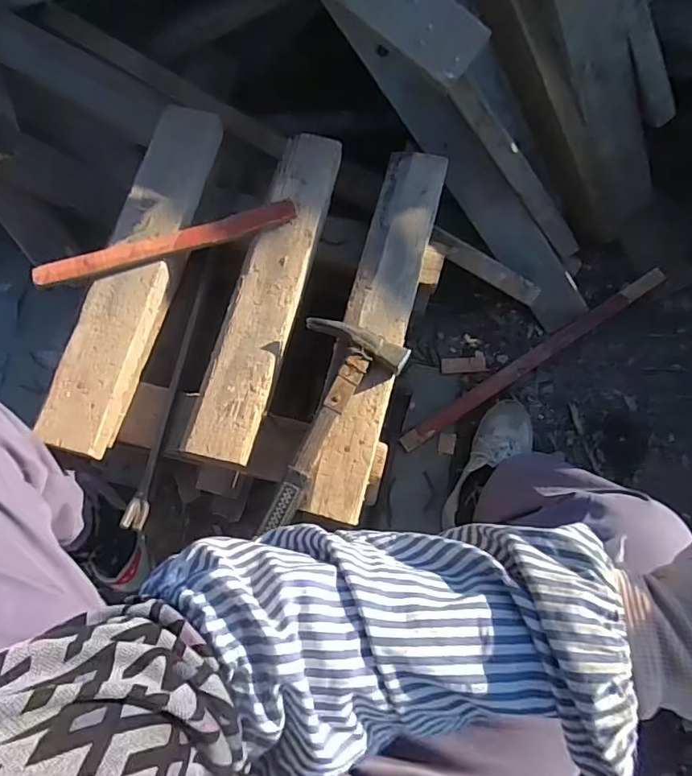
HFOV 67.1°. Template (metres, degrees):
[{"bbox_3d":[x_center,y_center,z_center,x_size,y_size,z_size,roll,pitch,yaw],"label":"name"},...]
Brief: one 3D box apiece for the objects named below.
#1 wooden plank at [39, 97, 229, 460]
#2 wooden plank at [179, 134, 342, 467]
[{"bbox_3d":[-0.298,-0.162,0.753,0.092,0.076,0.521,14,77,4],"label":"wooden plank"},{"bbox_3d":[-0.107,-0.135,0.730,0.091,0.032,0.480,15,77,4],"label":"wooden plank"}]

